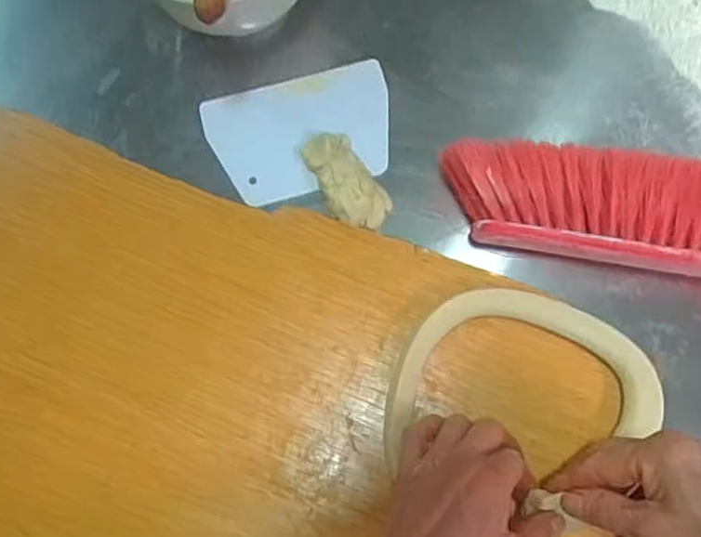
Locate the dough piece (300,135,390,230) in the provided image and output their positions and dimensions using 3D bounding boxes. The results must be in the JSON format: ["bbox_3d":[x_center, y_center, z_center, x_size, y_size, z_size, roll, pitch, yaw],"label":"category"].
[{"bbox_3d":[-0.005,-0.069,0.451,0.043,0.026,0.082,-31,74,-8],"label":"dough piece"}]

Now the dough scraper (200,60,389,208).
[{"bbox_3d":[-0.039,-0.111,0.475,0.146,0.010,0.106,-13,70,-3],"label":"dough scraper"}]

